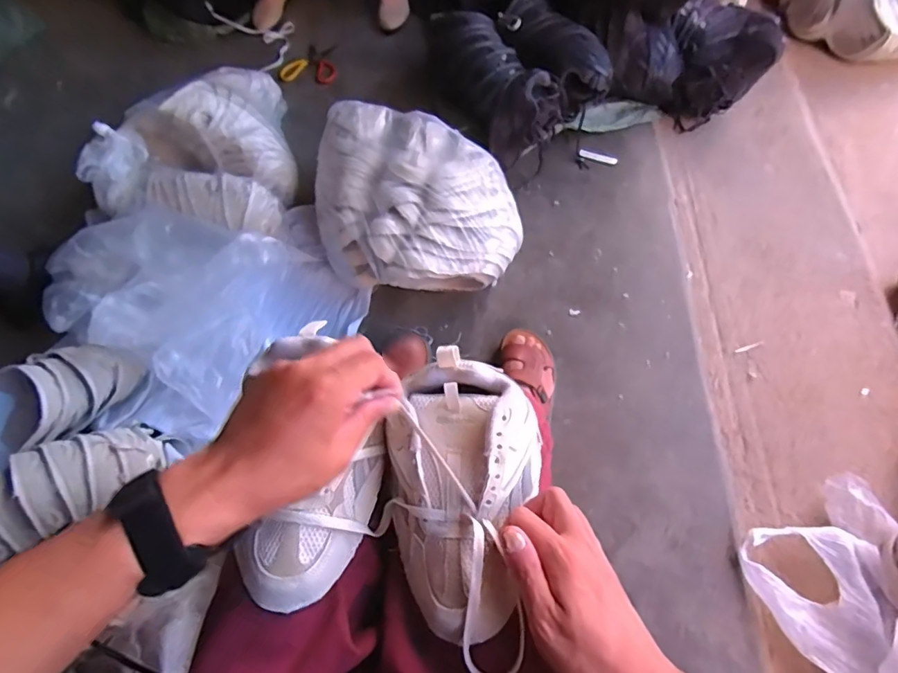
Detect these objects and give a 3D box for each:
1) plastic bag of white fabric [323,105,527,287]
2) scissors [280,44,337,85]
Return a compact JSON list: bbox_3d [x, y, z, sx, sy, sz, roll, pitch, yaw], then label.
[{"bbox_3d":[-0.070,-0.284,1.000,0.396,0.137,0.384,-1,64,4],"label":"plastic bag of white fabric"},{"bbox_3d":[-0.375,-0.746,1.338,0.140,0.033,0.133,4,66,5],"label":"scissors"}]

